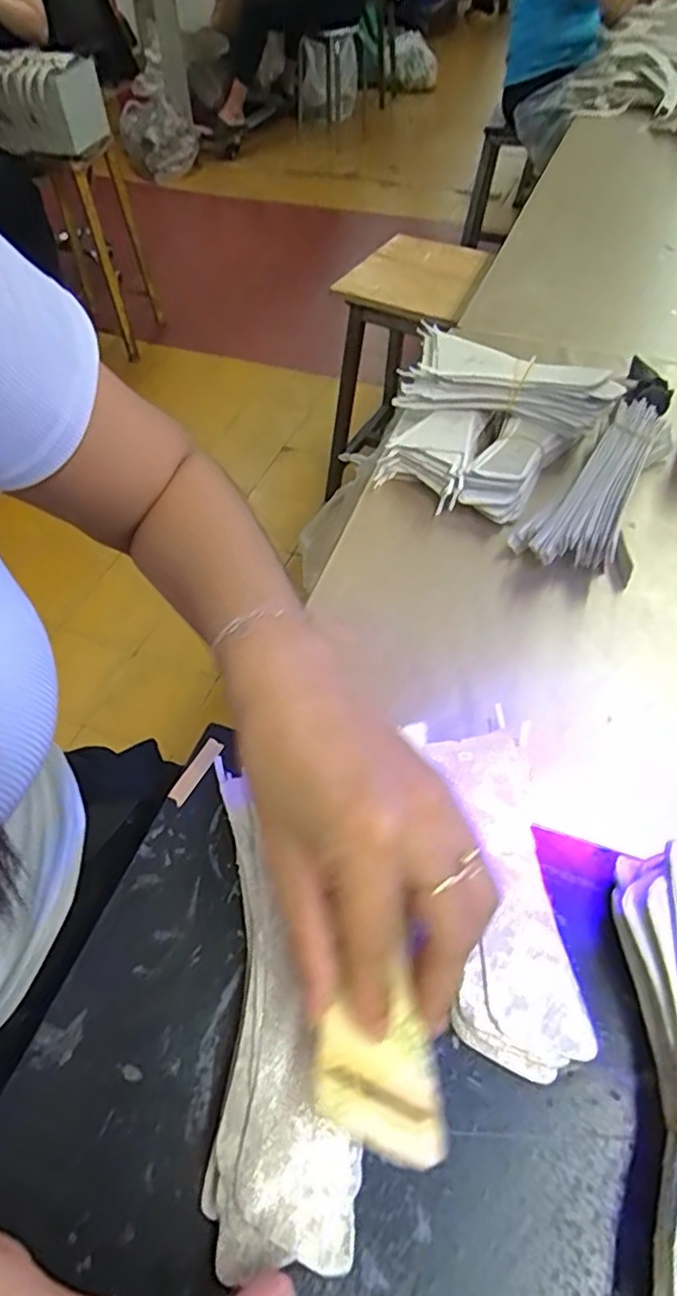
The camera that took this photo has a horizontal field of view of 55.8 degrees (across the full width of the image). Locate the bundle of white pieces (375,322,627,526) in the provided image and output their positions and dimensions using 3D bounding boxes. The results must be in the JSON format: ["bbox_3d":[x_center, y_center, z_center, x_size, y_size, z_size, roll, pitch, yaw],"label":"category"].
[{"bbox_3d":[0.126,-0.199,0.578,0.188,0.073,0.168,27,57,20],"label":"bundle of white pieces"}]

